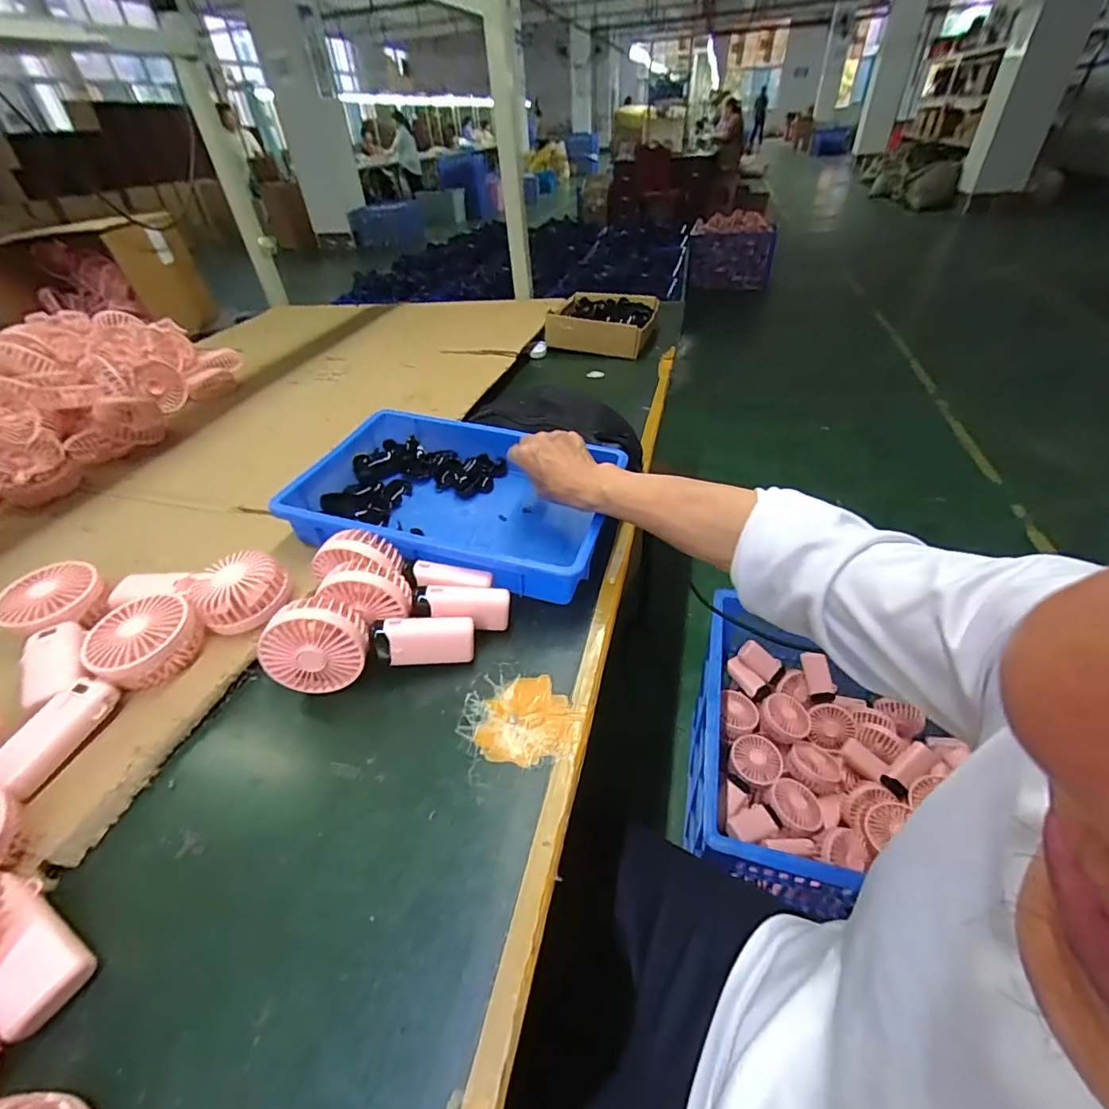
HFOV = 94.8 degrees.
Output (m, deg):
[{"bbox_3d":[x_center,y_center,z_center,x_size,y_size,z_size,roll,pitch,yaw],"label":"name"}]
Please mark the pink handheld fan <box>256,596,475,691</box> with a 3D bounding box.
[{"bbox_3d":[-0.167,0.078,0.471,0.177,0.094,0.046,-7,40,-3],"label":"pink handheld fan"}]

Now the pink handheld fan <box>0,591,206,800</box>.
[{"bbox_3d":[-0.395,0.111,0.447,0.080,0.048,0.178,12,52,18],"label":"pink handheld fan"}]

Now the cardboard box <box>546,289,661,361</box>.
[{"bbox_3d":[0.109,-0.489,1.088,0.213,0.082,0.185,10,42,17],"label":"cardboard box"}]

